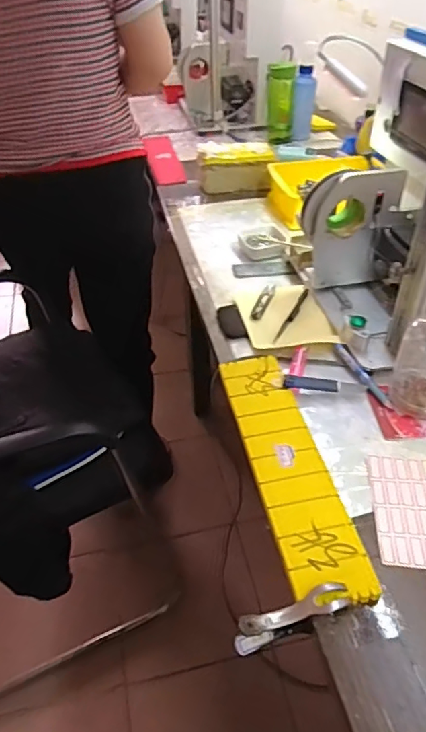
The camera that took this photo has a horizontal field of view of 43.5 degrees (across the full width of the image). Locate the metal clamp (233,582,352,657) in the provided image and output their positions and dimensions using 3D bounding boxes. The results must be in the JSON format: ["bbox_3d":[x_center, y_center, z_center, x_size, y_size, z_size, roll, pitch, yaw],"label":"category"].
[{"bbox_3d":[0.071,0.228,0.485,0.112,0.045,0.024,-22,44,-5],"label":"metal clamp"}]

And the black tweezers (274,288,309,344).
[{"bbox_3d":[0.121,-0.079,0.816,0.011,0.009,0.137,17,44,20],"label":"black tweezers"}]

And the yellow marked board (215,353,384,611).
[{"bbox_3d":[0.083,0.107,0.616,0.079,0.013,0.343,-9,41,-9],"label":"yellow marked board"}]

